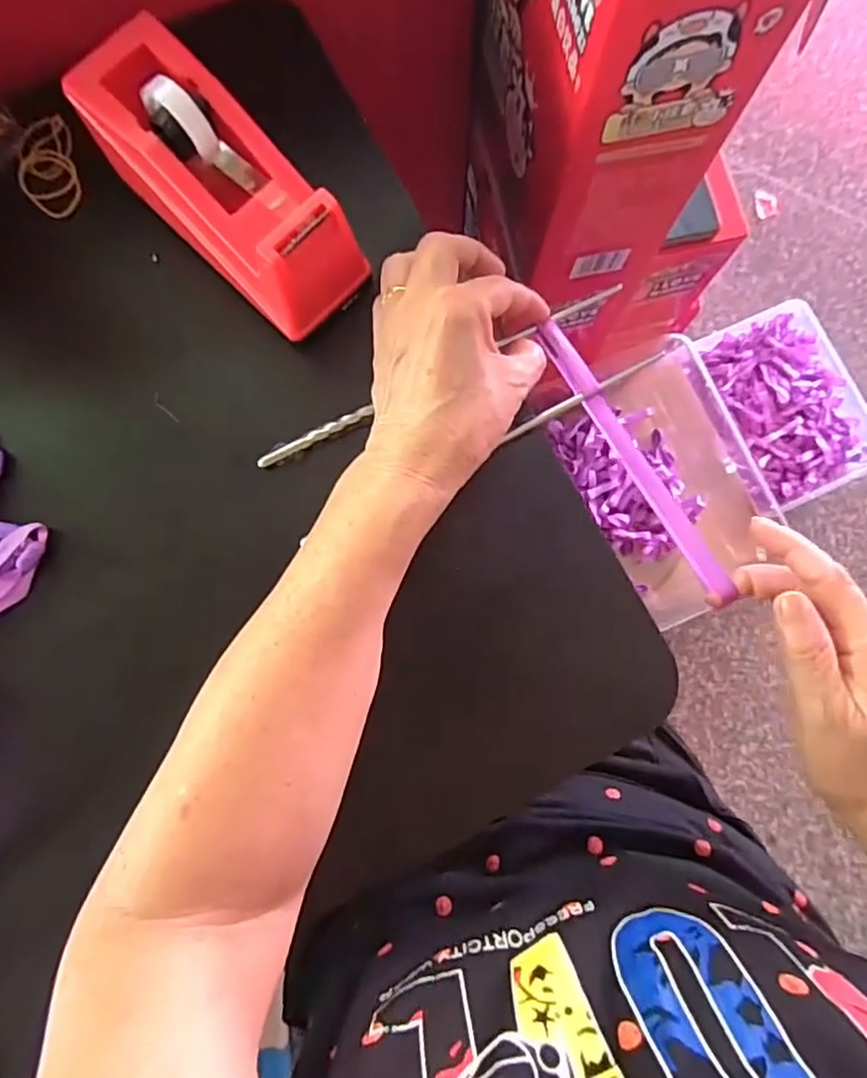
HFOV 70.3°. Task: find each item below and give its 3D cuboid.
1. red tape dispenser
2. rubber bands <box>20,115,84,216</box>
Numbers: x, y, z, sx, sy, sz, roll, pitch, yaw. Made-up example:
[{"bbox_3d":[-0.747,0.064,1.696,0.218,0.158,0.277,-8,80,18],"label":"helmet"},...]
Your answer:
[{"bbox_3d":[-0.107,-0.180,0.313,0.155,0.072,0.065,43,81,8],"label":"red tape dispenser"},{"bbox_3d":[-0.226,-0.217,0.362,0.032,0.008,0.060,-18,82,-3],"label":"rubber bands"}]

